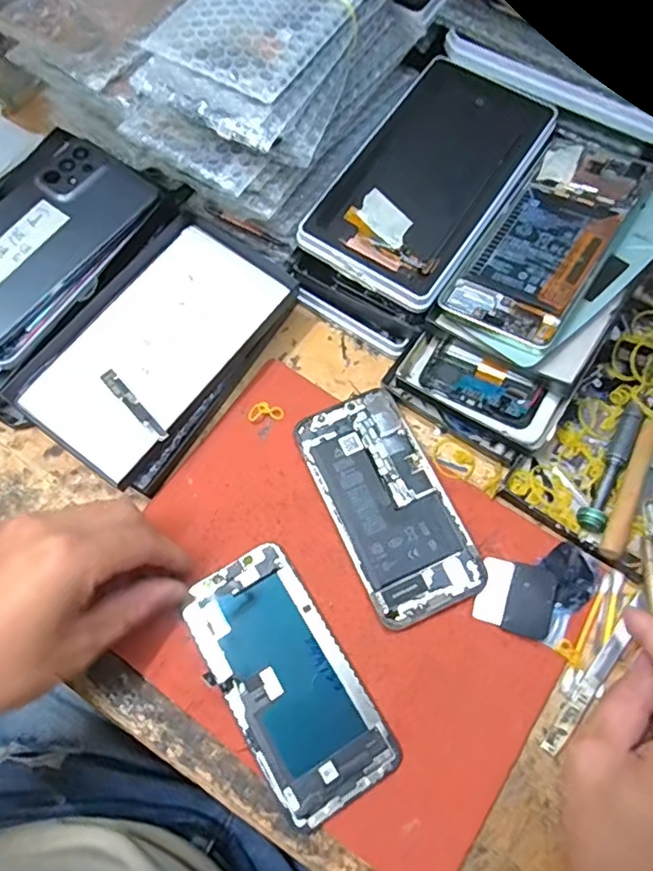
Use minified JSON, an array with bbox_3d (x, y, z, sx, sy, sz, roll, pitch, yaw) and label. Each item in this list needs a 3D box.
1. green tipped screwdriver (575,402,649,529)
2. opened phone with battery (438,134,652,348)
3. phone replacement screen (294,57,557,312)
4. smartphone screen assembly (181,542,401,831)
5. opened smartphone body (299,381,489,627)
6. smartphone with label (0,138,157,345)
[{"bbox_3d":[0.173,0.018,0.355,0.015,0.010,0.086,25,72,11],"label":"green tipped screwdriver"},{"bbox_3d":[0.143,-0.129,0.368,0.071,0.007,0.160,33,73,13],"label":"opened phone with battery"},{"bbox_3d":[0.068,-0.171,0.384,0.099,0.008,0.174,33,75,12],"label":"phone replacement screen"},{"bbox_3d":[-0.023,0.131,0.320,0.065,0.011,0.136,-31,72,-9],"label":"smartphone screen assembly"},{"bbox_3d":[0.035,0.040,0.355,0.066,0.006,0.138,-24,70,-7],"label":"opened smartphone body"},{"bbox_3d":[-0.187,-0.125,0.374,0.071,0.007,0.156,38,73,2],"label":"smartphone with label"}]

